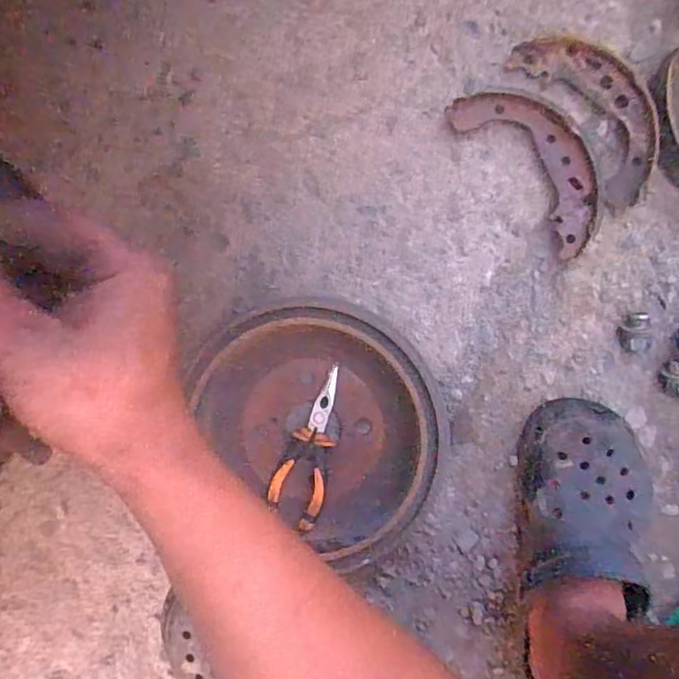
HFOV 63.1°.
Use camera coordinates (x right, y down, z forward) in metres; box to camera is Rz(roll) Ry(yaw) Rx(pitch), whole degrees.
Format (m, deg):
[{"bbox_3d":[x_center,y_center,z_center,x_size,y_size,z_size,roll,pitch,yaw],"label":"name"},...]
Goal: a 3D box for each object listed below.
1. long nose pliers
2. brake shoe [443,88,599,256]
[{"bbox_3d":[-0.022,0.098,0.507,0.049,0.012,0.145,22,93,5],"label":"long nose pliers"},{"bbox_3d":[0.178,-0.160,0.496,0.067,0.031,0.172,-39,84,4],"label":"brake shoe"}]

